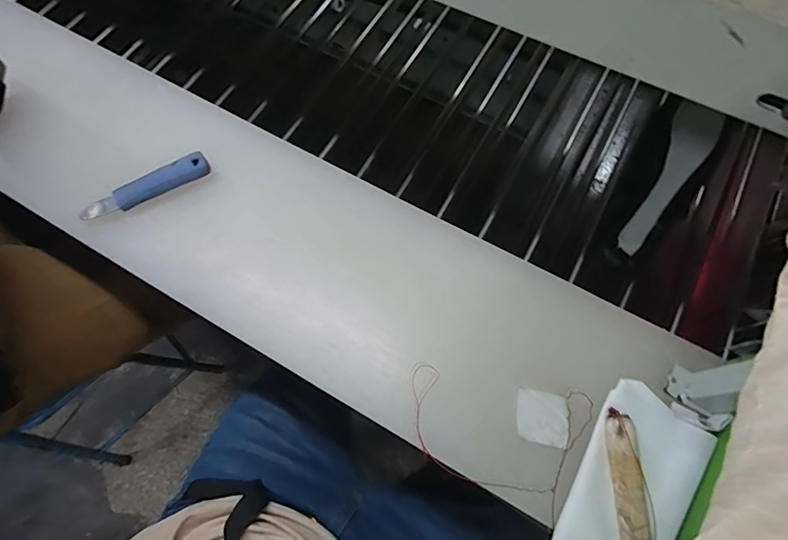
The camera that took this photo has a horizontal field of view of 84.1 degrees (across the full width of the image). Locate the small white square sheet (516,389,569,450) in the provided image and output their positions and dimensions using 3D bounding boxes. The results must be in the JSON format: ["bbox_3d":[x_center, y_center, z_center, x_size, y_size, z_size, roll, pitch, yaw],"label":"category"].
[{"bbox_3d":[0.149,0.148,0.440,0.051,0.004,0.049,11,69,4],"label":"small white square sheet"}]

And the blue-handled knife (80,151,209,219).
[{"bbox_3d":[-0.304,-0.101,0.539,0.156,0.027,0.028,-28,71,-11],"label":"blue-handled knife"}]

